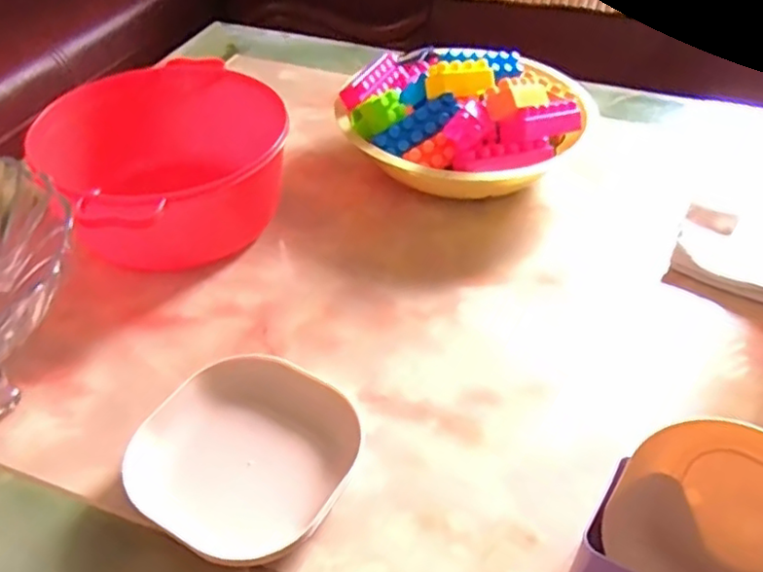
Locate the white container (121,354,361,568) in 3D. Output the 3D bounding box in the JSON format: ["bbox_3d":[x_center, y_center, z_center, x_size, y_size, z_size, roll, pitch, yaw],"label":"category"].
[{"bbox_3d":[-0.086,0.107,0.415,0.120,0.037,0.120,21,48,21],"label":"white container"}]

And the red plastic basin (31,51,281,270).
[{"bbox_3d":[-0.182,-0.102,0.583,0.196,0.105,0.191,-1,44,1],"label":"red plastic basin"}]

